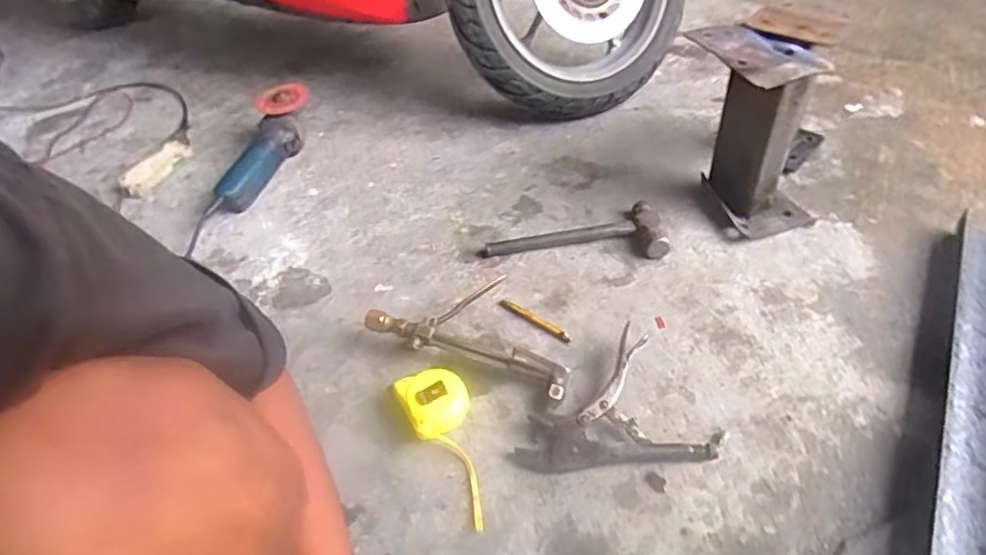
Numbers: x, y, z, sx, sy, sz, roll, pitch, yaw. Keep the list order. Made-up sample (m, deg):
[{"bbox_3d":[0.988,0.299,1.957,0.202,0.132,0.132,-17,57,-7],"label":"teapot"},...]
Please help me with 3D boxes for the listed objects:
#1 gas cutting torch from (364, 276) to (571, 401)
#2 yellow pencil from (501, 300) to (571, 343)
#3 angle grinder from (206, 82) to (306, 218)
[{"bbox_3d":[-0.016,0.061,0.783,0.267,0.048,0.140,16,50,20],"label":"gas cutting torch"},{"bbox_3d":[0.058,0.058,0.816,0.113,0.007,0.014,28,55,28],"label":"yellow pencil"},{"bbox_3d":[-0.402,-0.221,1.067,0.084,0.081,0.306,9,62,14],"label":"angle grinder"}]

